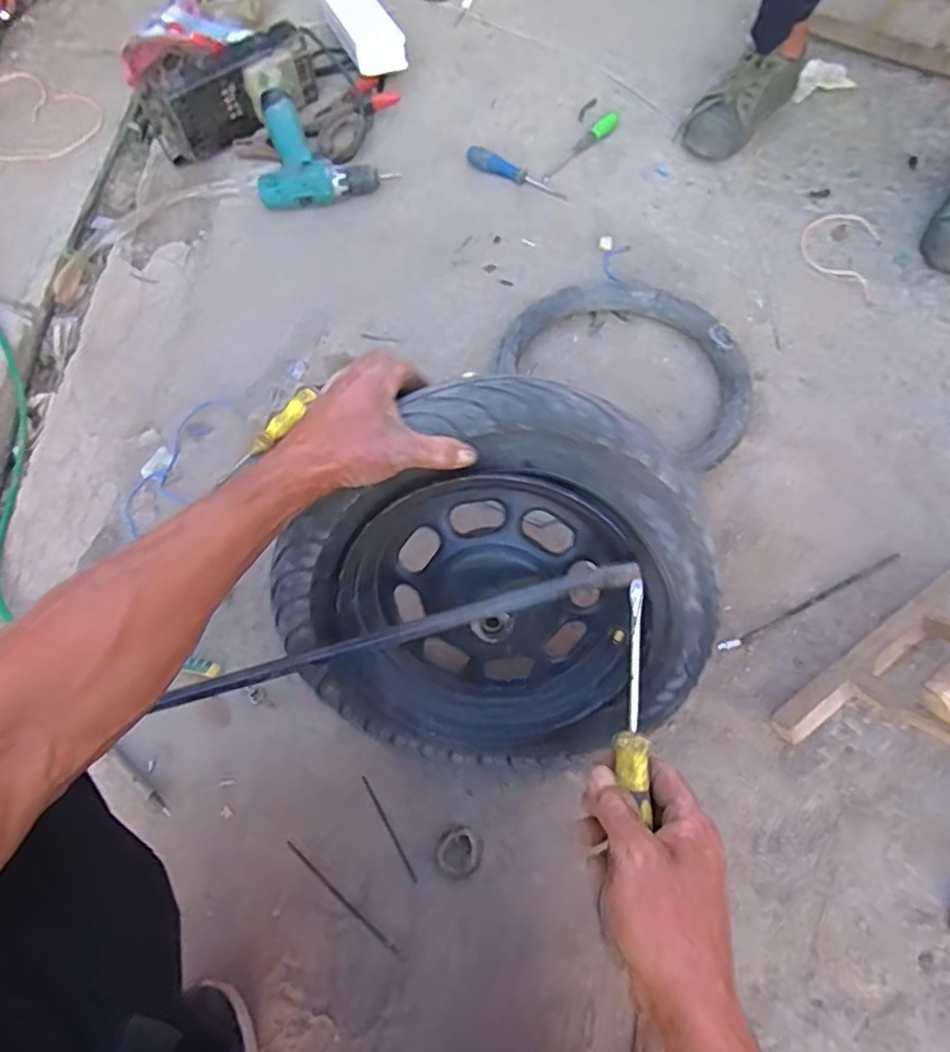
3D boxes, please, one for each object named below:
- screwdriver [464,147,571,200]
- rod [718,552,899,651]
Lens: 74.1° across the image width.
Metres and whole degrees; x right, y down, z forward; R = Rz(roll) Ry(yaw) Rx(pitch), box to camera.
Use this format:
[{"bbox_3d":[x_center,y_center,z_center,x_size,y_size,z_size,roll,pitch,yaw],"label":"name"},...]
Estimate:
[{"bbox_3d":[0.070,-0.561,0.992,0.173,0.027,0.030,29,71,13],"label":"screwdriver"},{"bbox_3d":[0.390,0.088,0.728,0.243,0.007,0.012,-24,66,-9],"label":"rod"}]

